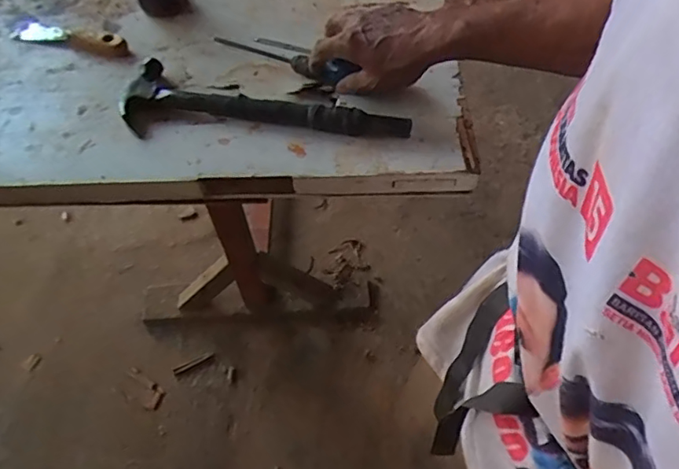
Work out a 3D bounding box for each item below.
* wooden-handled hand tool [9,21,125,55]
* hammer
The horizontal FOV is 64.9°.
[{"bbox_3d":[-0.363,-0.266,0.710,0.188,0.018,0.034,17,57,14],"label":"wooden-handled hand tool"},{"bbox_3d":[-0.086,-0.155,0.611,0.324,0.035,0.102,4,55,5],"label":"hammer"}]

